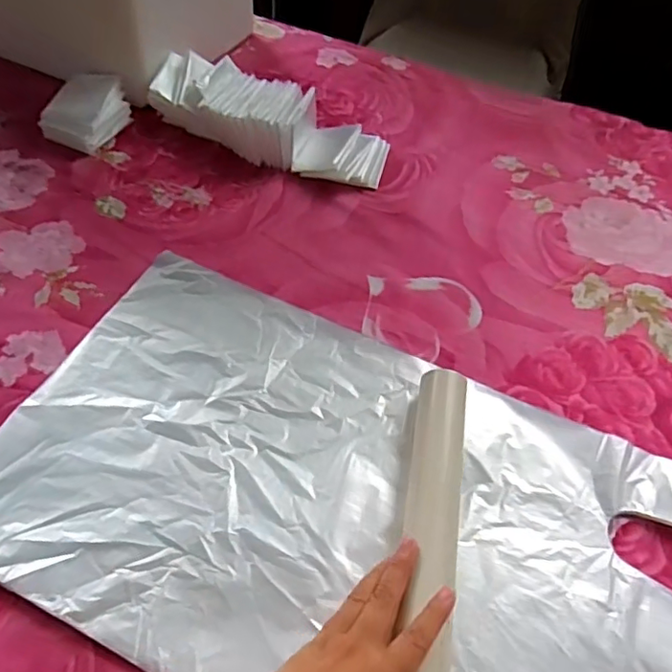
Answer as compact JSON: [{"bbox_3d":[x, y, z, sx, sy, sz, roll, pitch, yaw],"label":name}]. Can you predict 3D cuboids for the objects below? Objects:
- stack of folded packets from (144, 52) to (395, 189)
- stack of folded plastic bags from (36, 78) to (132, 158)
[{"bbox_3d":[-0.079,-0.259,0.692,0.288,0.064,0.096,19,54,10],"label":"stack of folded packets"},{"bbox_3d":[-0.295,-0.265,0.680,0.072,0.051,0.096,15,54,7],"label":"stack of folded plastic bags"}]

